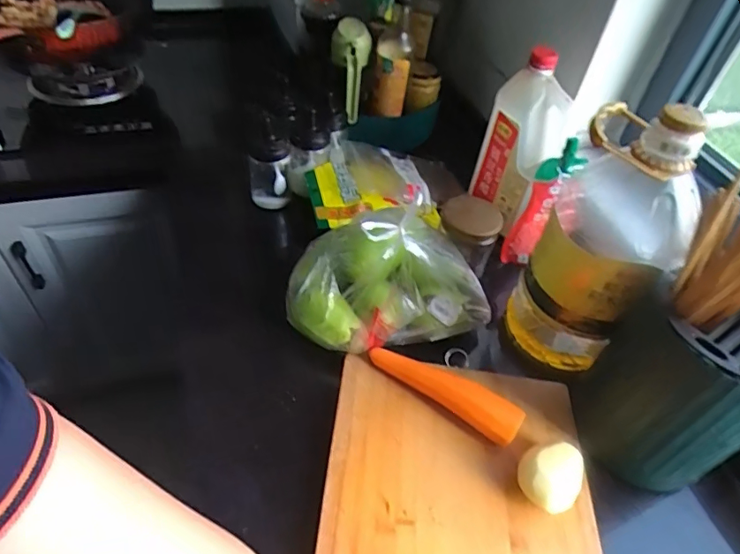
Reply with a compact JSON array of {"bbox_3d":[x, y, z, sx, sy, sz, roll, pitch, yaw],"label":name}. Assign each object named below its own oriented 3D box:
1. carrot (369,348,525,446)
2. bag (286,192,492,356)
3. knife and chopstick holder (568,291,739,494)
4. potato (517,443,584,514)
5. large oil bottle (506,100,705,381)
[{"bbox_3d":[0.083,0.126,0.584,0.184,0.039,0.040,31,52,20],"label":"carrot"},{"bbox_3d":[0.028,-0.018,0.622,0.254,0.137,0.175,-1,48,-8],"label":"bag"},{"bbox_3d":[0.317,0.110,0.518,0.146,0.194,0.139,-7,49,-13],"label":"knife and chopstick holder"},{"bbox_3d":[0.185,0.200,0.519,0.058,0.037,0.072,35,53,23],"label":"potato"},{"bbox_3d":[0.266,-0.034,0.593,0.140,0.309,0.146,29,51,19],"label":"large oil bottle"}]

